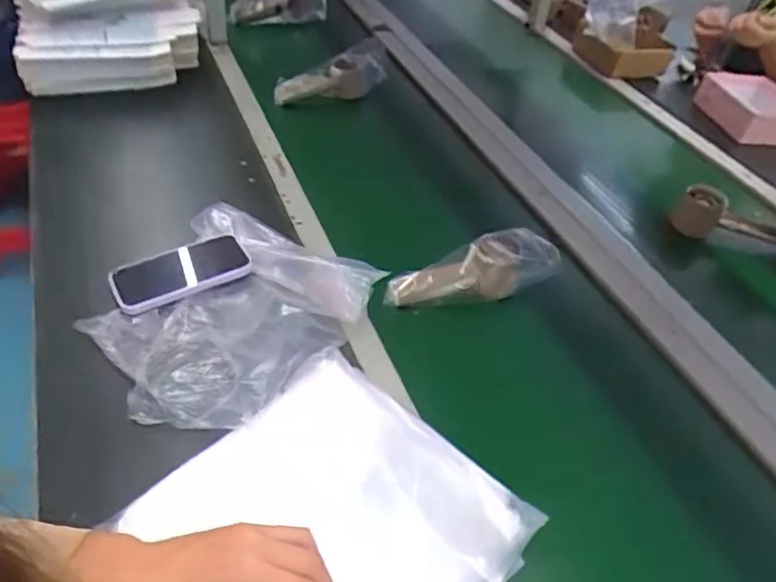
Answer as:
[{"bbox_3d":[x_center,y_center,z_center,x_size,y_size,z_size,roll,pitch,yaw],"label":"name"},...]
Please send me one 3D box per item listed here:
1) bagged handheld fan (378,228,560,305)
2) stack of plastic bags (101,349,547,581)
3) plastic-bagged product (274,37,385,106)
[{"bbox_3d":[0.092,-0.025,0.715,0.193,0.052,0.064,-16,44,-2],"label":"bagged handheld fan"},{"bbox_3d":[-0.038,0.189,0.485,0.277,0.025,0.239,35,60,25],"label":"stack of plastic bags"},{"bbox_3d":[-0.089,-0.334,0.977,0.181,0.074,0.053,-18,43,4],"label":"plastic-bagged product"}]

